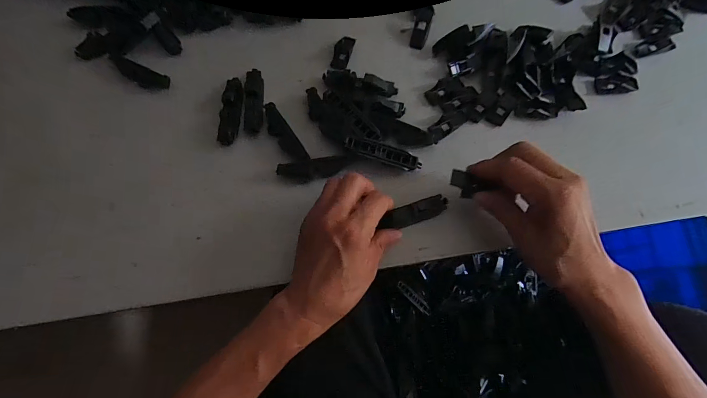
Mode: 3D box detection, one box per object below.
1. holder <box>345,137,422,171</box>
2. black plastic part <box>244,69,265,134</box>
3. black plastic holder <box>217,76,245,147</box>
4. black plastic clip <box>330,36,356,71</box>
[{"bbox_3d":[0.030,-0.046,0.337,0.075,0.015,0.019,14,74,6],"label":"holder"},{"bbox_3d":[-0.109,-0.109,0.372,0.021,0.014,0.077,-5,73,0],"label":"black plastic part"},{"bbox_3d":[-0.131,-0.096,0.369,0.021,0.014,0.078,2,73,2],"label":"black plastic holder"},{"bbox_3d":[-0.013,-0.168,0.391,0.020,0.005,0.041,17,84,-2],"label":"black plastic clip"}]

